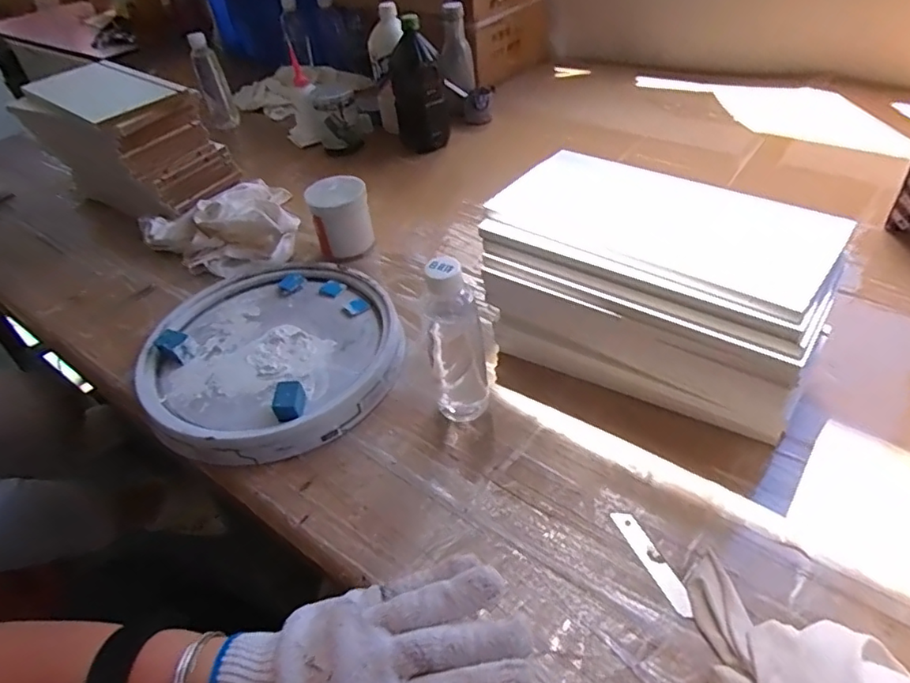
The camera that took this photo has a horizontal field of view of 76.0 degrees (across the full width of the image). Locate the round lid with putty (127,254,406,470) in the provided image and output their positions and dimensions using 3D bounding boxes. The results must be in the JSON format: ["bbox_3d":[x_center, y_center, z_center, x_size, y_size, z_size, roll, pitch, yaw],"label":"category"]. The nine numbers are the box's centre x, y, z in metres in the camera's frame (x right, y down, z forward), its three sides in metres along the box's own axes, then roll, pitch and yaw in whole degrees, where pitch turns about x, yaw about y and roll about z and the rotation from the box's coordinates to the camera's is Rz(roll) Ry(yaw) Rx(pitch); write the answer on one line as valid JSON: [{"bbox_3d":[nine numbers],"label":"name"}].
[{"bbox_3d":[-0.216,0.001,0.688,0.282,0.038,0.305,-4,42,3],"label":"round lid with putty"}]

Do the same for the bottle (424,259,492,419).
[{"bbox_3d":[0.004,0.006,0.546,0.048,0.193,0.052,-4,42,2],"label":"bottle"}]

